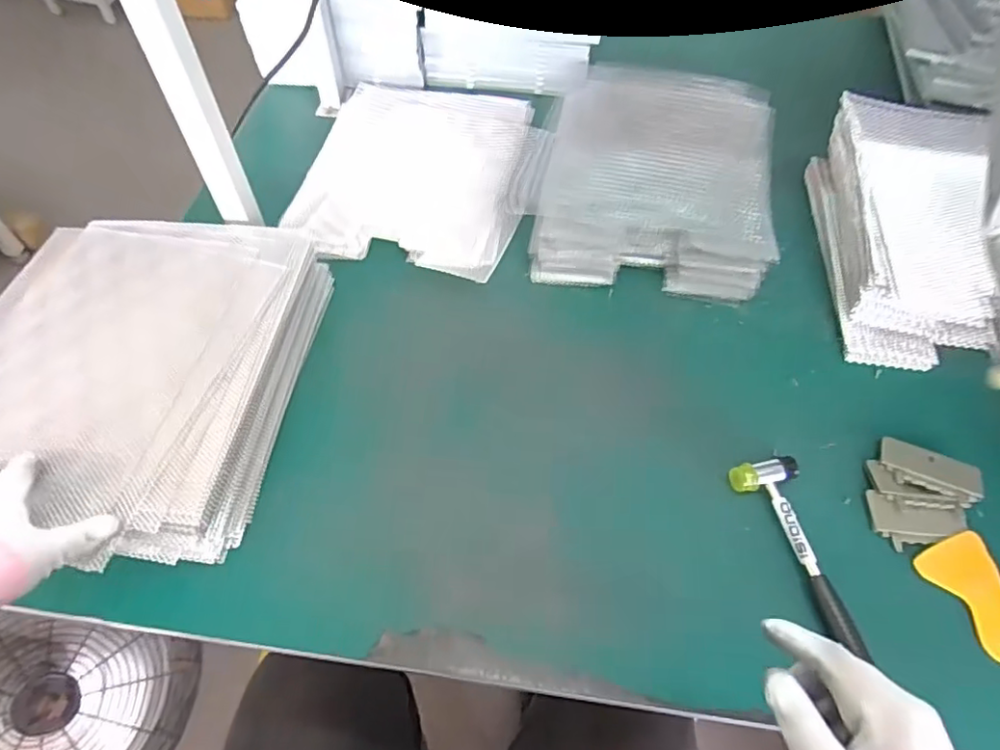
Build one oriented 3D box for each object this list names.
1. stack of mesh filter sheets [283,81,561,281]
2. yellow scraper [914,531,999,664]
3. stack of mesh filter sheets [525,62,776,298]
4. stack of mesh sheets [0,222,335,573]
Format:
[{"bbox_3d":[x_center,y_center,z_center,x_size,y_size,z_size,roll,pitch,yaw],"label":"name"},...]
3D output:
[{"bbox_3d":[-0.099,-0.280,0.799,0.304,0.028,0.364,12,56,7],"label":"stack of mesh filter sheets"},{"bbox_3d":[0.412,0.194,0.512,0.067,0.011,0.105,-5,60,3],"label":"yellow scraper"},{"bbox_3d":[0.203,-0.277,0.771,0.272,0.078,0.388,10,56,6],"label":"stack of mesh filter sheets"},{"bbox_3d":[-0.367,-0.008,0.583,0.301,0.069,0.354,6,58,2],"label":"stack of mesh sheets"}]

